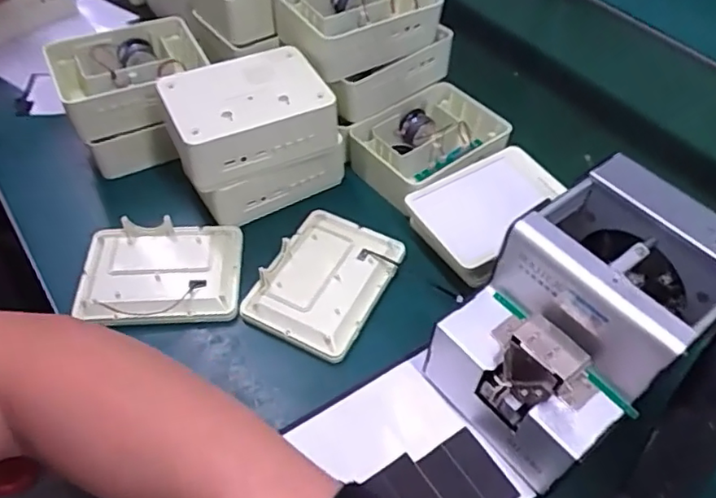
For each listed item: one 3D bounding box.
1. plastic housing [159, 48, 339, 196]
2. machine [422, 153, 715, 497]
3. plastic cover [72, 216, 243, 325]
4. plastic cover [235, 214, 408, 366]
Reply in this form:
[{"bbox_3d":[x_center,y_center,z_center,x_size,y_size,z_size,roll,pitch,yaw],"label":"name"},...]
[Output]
[{"bbox_3d":[-0.105,-0.127,0.537,0.139,0.060,0.110,-22,55,-20],"label":"plastic housing"},{"bbox_3d":[0.161,0.054,0.420,0.172,0.149,0.122,-31,58,-25],"label":"machine"},{"bbox_3d":[-0.175,0.022,0.514,0.138,0.024,0.098,-2,50,-5],"label":"plastic cover"},{"bbox_3d":[-0.028,0.027,0.516,0.099,0.022,0.135,23,53,15],"label":"plastic cover"}]

